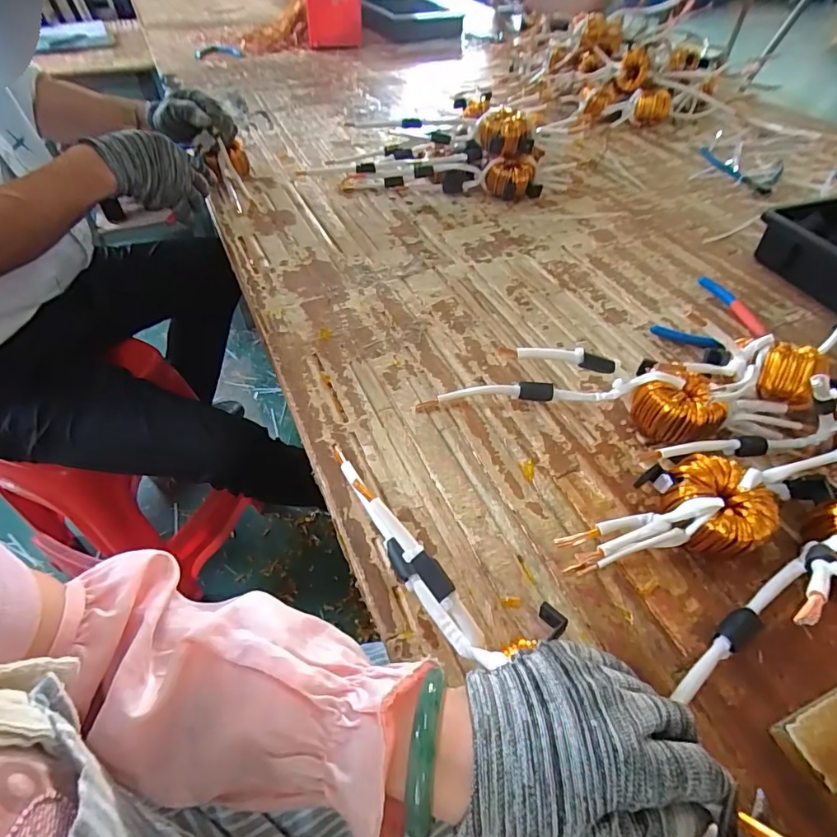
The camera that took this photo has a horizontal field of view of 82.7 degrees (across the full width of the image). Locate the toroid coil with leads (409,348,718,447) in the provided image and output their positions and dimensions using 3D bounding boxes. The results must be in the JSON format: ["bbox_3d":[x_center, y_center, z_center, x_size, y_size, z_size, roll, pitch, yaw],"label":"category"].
[{"bbox_3d":[0.133,-0.023,0.425,0.253,0.065,0.051,8,49,7],"label":"toroid coil with leads"}]

